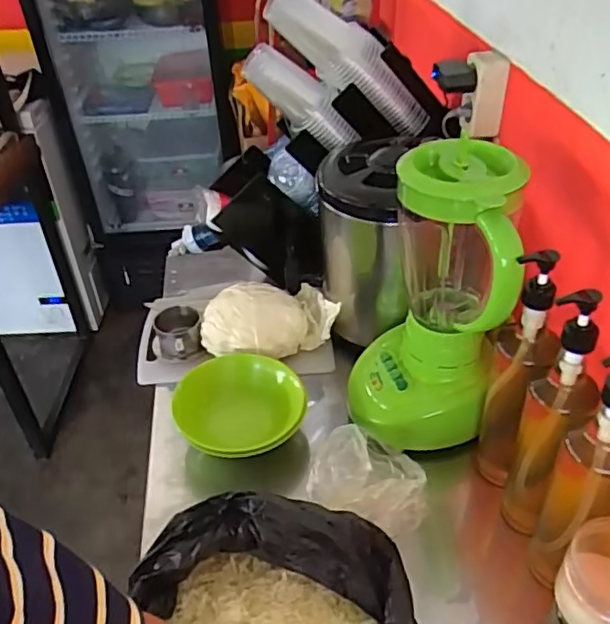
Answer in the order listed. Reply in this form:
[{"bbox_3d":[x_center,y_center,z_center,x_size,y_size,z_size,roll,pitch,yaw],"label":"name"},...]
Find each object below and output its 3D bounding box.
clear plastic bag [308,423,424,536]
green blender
[{"bbox_3d":[0.076,0.187,0.707,0.127,0.055,0.126,9,40,14],"label":"clear plastic bag"},{"bbox_3d":[0.150,-0.027,0.757,0.164,0.341,0.204,4,39,8],"label":"green blender"}]

